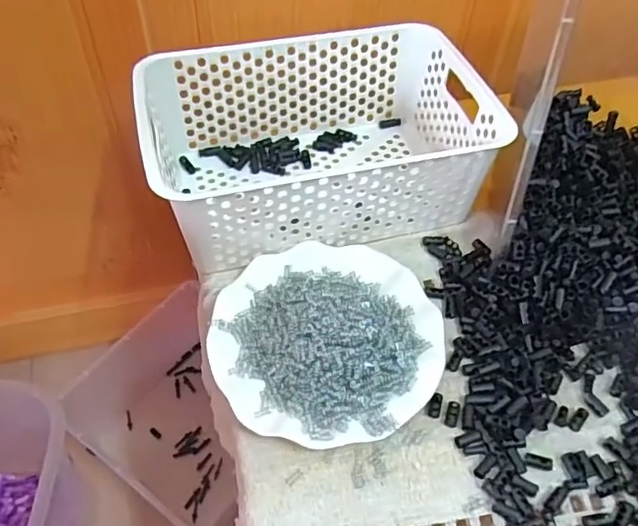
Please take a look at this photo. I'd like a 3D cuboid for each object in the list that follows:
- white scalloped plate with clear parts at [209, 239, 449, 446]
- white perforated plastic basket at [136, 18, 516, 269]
[{"bbox_3d":[0.009,0.049,0.454,0.181,0.037,0.179,1,51,-2],"label":"white scalloped plate with clear parts"},{"bbox_3d":[-0.006,-0.116,0.558,0.303,0.113,0.202,-12,53,-13],"label":"white perforated plastic basket"}]

